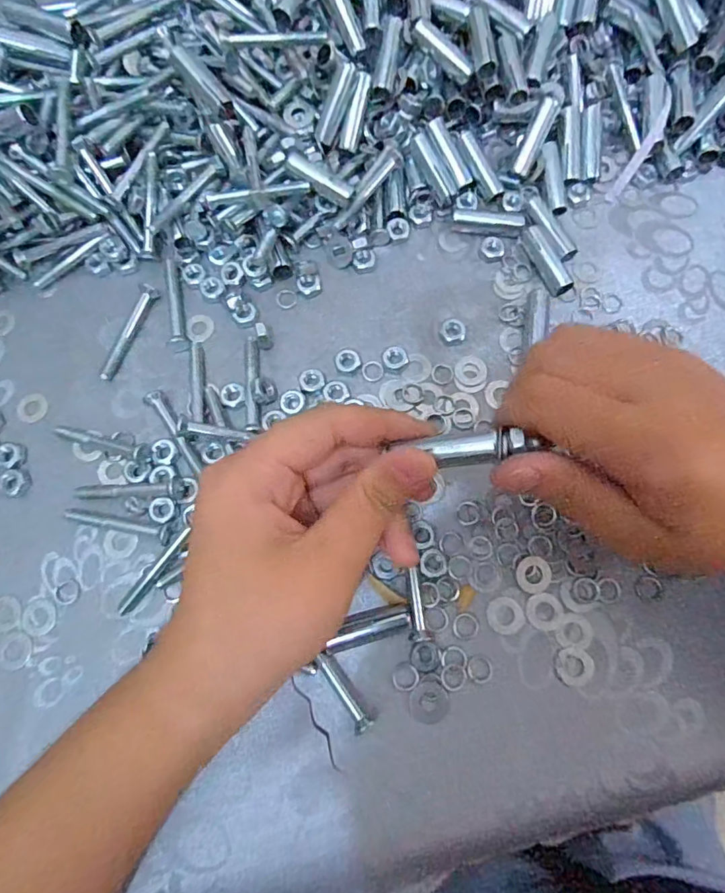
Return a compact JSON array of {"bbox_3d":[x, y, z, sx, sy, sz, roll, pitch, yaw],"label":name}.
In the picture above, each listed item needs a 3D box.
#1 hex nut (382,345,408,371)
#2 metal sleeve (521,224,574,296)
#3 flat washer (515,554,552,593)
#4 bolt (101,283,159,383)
[{"bbox_3d":[0.017,-0.046,0.269,0.013,0.006,0.013,-40,76,-9],"label":"hex nut"},{"bbox_3d":[0.099,-0.102,0.278,0.011,0.008,0.043,-20,74,-4],"label":"metal sleeve"},{"bbox_3d":[0.079,0.059,0.236,0.016,0.004,0.016,-1,74,2],"label":"flat washer"},{"bbox_3d":[-0.126,-0.062,0.278,0.009,0.006,0.058,17,75,7],"label":"bolt"}]

